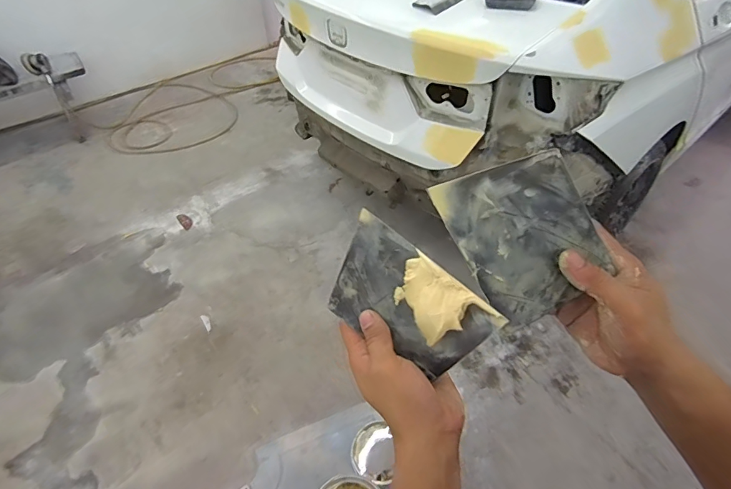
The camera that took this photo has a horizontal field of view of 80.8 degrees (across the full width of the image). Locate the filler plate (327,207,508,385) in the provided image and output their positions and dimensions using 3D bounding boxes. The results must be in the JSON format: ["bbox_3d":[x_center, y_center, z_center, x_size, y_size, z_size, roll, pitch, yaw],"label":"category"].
[{"bbox_3d":[0.028,0.051,0.355,0.136,0.093,0.021,39,28,22],"label":"filler plate"}]

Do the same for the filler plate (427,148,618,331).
[{"bbox_3d":[0.127,-0.004,0.342,0.098,0.134,0.004,-27,12,24],"label":"filler plate"}]

